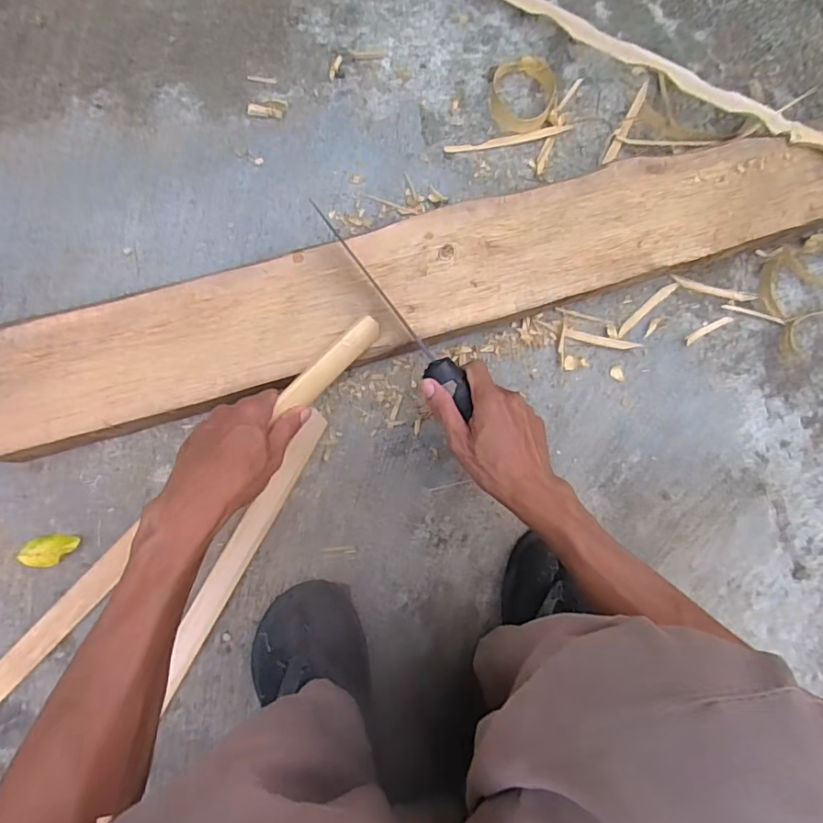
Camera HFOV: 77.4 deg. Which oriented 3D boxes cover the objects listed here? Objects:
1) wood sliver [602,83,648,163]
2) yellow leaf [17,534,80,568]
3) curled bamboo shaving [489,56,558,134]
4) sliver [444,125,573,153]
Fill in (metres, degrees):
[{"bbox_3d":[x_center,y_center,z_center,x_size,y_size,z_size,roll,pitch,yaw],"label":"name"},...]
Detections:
[{"bbox_3d":[0.243,-0.323,0.577,0.012,0.009,0.095,26,99,-3],"label":"wood sliver"},{"bbox_3d":[-0.351,0.135,0.499,0.055,0.009,0.028,-15,88,-6],"label":"yellow leaf"},{"bbox_3d":[0.123,-0.348,0.566,0.072,0.014,0.078,-1,87,-5],"label":"curled bamboo shaving"},{"bbox_3d":[0.108,-0.301,0.570,0.143,0.006,0.011,-12,88,-6],"label":"sliver"}]

